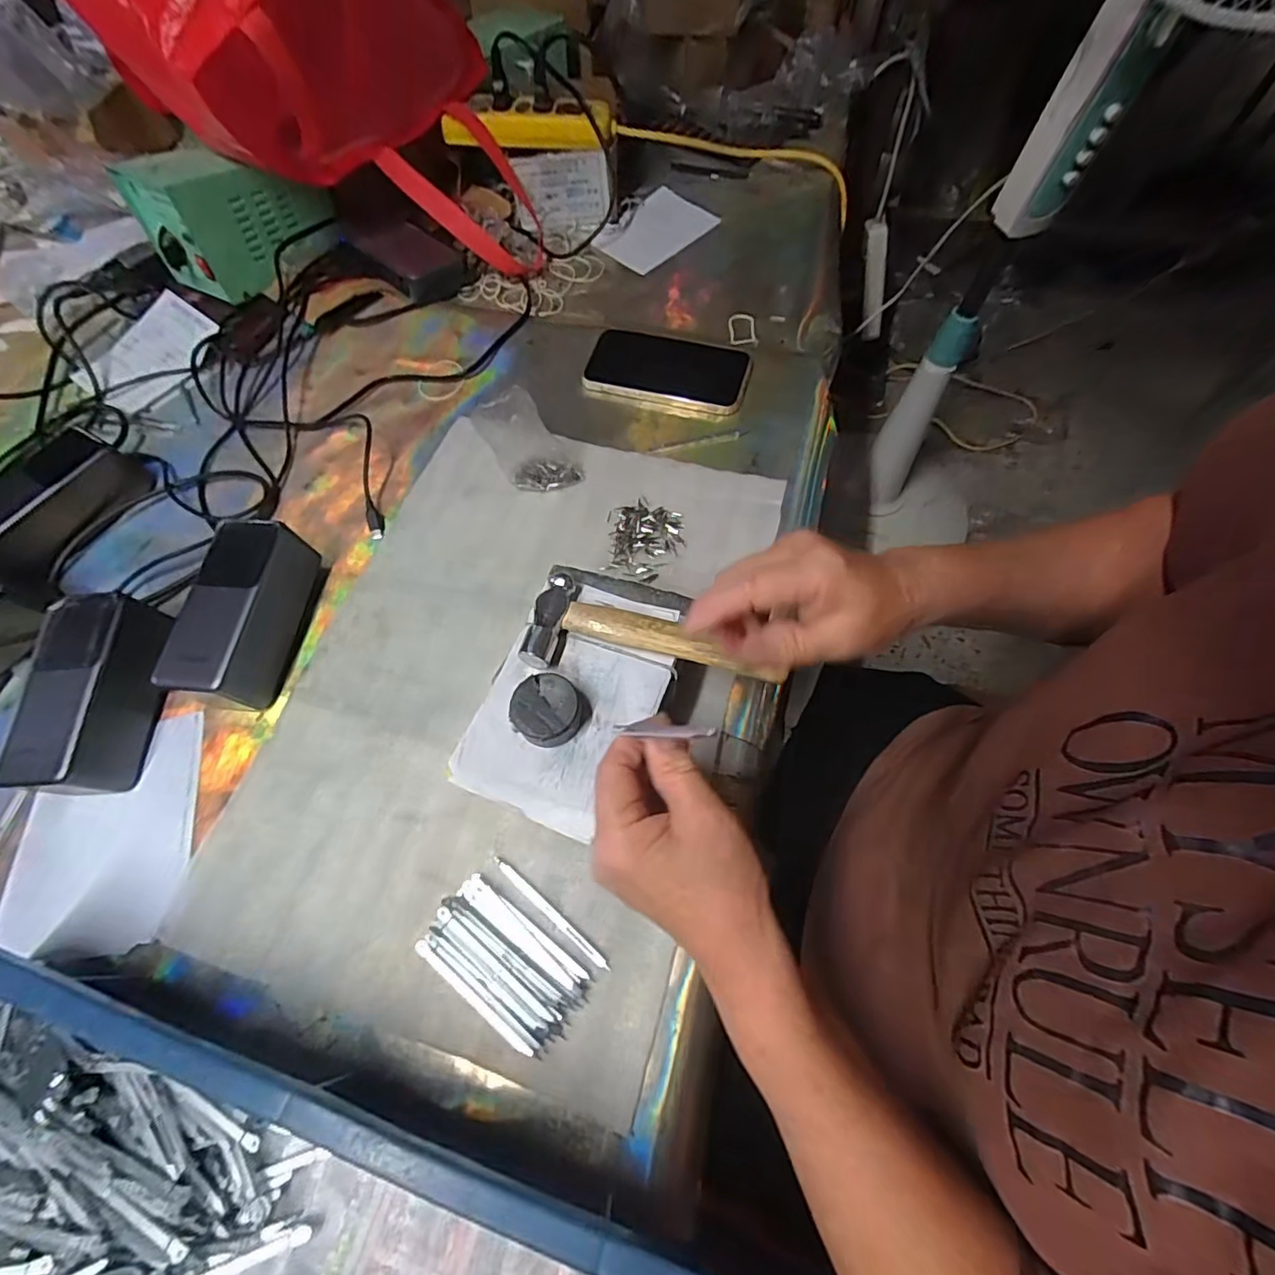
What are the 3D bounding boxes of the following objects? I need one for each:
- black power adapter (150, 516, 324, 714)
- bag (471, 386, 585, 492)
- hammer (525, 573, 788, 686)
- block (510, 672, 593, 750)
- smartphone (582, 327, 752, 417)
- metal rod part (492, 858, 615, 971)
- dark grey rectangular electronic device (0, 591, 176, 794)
[{"bbox_3d":[-0.282,-0.017,0.415,0.058,0.056,0.129,9,66,7],"label":"black power adapter"},{"bbox_3d":[-0.088,-0.154,0.457,0.049,0.095,0.030,-6,64,24],"label":"bag"},{"bbox_3d":[0.011,0.000,0.342,0.151,0.018,0.056,9,66,7],"label":"hammer"},{"bbox_3d":[-0.051,0.042,0.324,0.039,0.018,0.040,-1,65,2],"label":"block"},{"bbox_3d":[0.027,-0.250,0.535,0.152,0.018,0.075,15,66,10],"label":"smartphone"},{"bbox_3d":[-0.053,0.165,0.343,0.091,0.008,0.007,36,71,17],"label":"metal rod part"},{"bbox_3d":[-0.373,0.039,0.391,0.061,0.056,0.132,0,65,3],"label":"dark grey rectangular electronic device"}]

